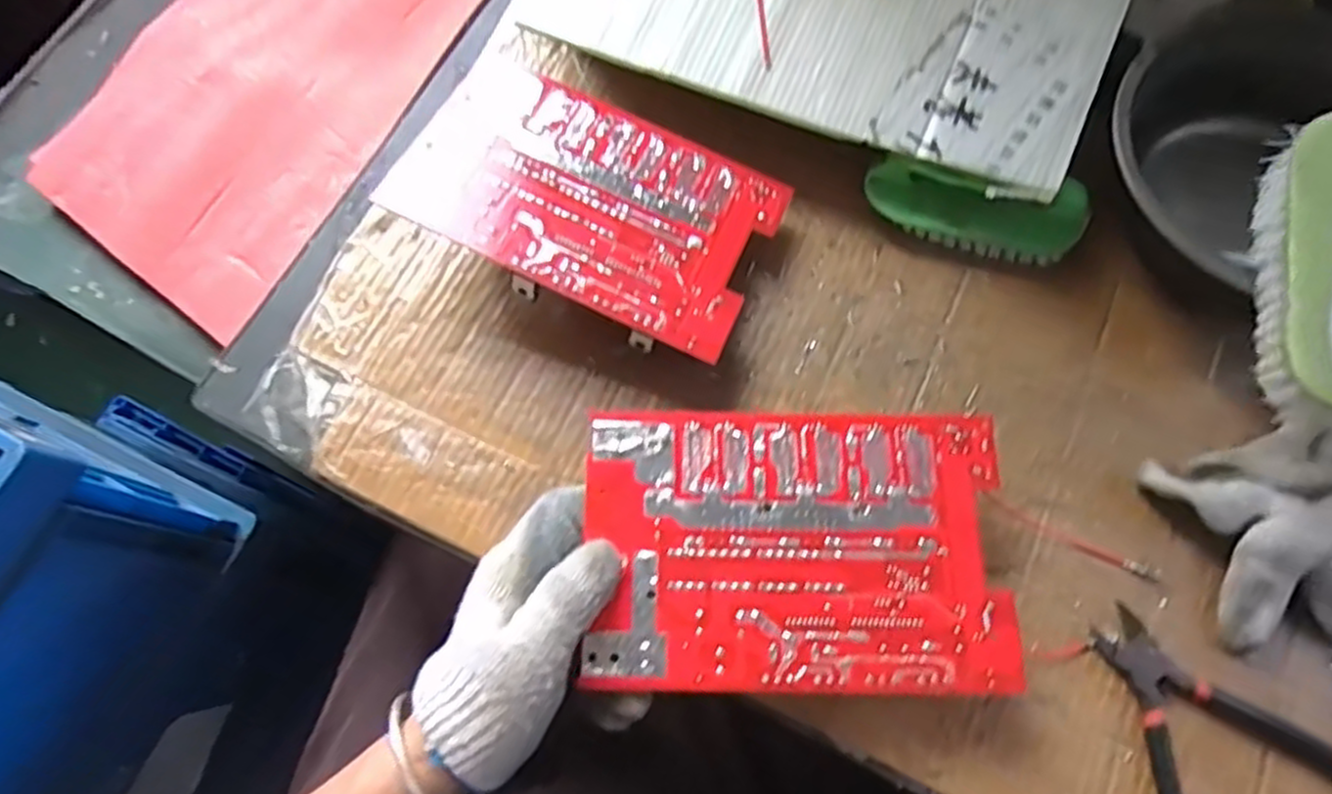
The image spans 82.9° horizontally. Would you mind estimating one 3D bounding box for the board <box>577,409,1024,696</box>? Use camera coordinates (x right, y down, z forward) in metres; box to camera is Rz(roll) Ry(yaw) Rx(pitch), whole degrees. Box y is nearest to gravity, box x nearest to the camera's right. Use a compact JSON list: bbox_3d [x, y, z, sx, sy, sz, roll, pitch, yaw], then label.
[{"bbox_3d":[0.061,0.068,0.354,0.192,0.008,0.128,0,72,1],"label":"board"}]

